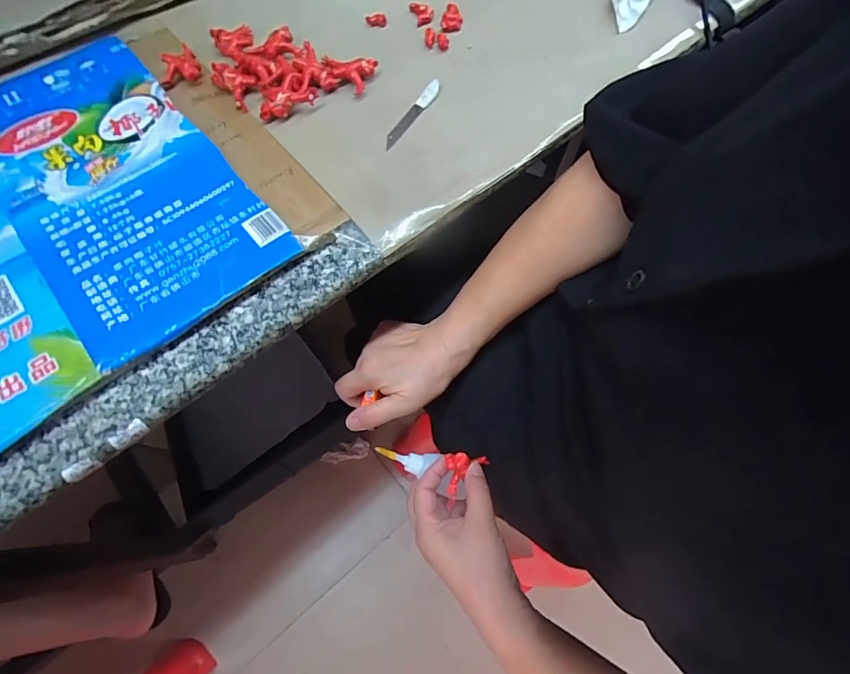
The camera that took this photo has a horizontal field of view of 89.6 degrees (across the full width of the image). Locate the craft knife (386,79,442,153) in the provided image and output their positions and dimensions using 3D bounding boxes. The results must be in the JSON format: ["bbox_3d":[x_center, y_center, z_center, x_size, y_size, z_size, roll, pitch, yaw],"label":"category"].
[{"bbox_3d":[-0.009,-0.180,0.347,0.012,0.004,0.078,35,75,-4],"label":"craft knife"}]

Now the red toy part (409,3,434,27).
[{"bbox_3d":[-0.003,-0.303,0.400,0.017,0.010,0.023,-19,70,-10],"label":"red toy part"}]

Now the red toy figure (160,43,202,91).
[{"bbox_3d":[-0.209,-0.229,0.362,0.033,0.013,0.037,-21,69,-9],"label":"red toy figure"}]

